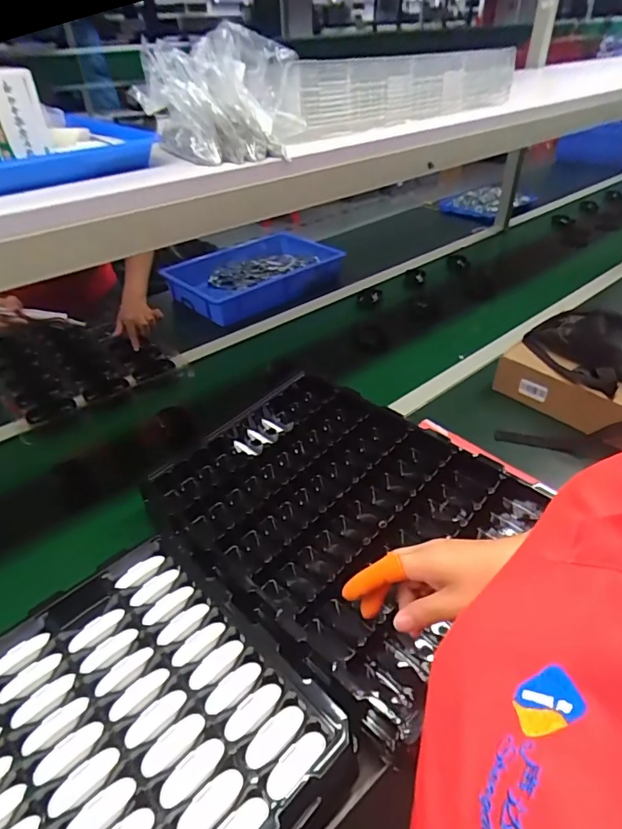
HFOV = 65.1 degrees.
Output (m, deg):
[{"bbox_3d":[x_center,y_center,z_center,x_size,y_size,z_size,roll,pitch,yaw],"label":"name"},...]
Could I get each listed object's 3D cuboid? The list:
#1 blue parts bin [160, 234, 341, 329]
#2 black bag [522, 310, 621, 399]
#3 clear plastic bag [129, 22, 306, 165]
[{"bbox_3d":[-0.153,-0.390,1.339,0.459,0.095,0.275,-23,44,-24],"label":"blue parts bin"},{"bbox_3d":[0.530,-0.111,0.855,0.287,0.076,0.168,31,49,33],"label":"black bag"},{"bbox_3d":[-0.099,-0.345,0.532,0.170,0.102,0.115,-6,40,-5],"label":"clear plastic bag"}]

